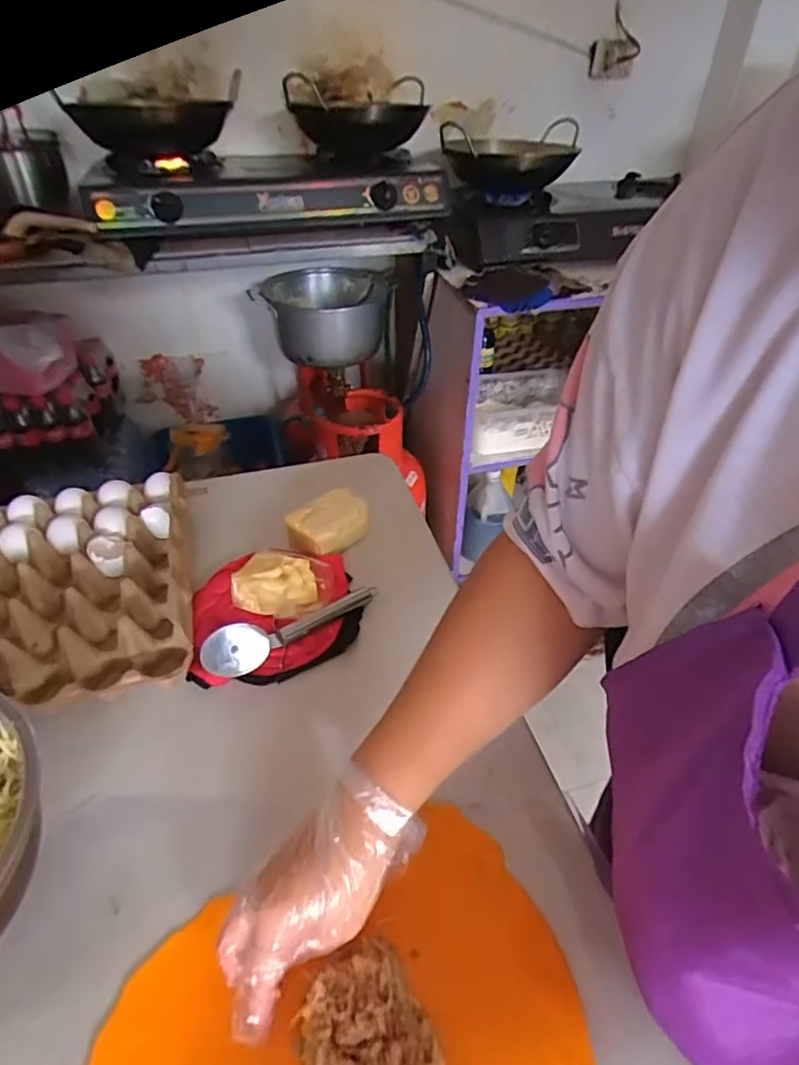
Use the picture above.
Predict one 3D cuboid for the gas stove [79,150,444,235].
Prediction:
[{"bbox_3d":[-0.280,-0.738,1.191,0.691,0.099,0.394,-16,43,-18],"label":"gas stove"}]

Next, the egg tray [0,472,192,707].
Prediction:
[{"bbox_3d":[-0.334,0.054,0.567,0.240,0.060,0.269,-10,42,-12],"label":"egg tray"}]

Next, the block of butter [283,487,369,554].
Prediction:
[{"bbox_3d":[-0.079,-0.014,0.653,0.091,0.040,0.056,-32,50,-32],"label":"block of butter"}]

